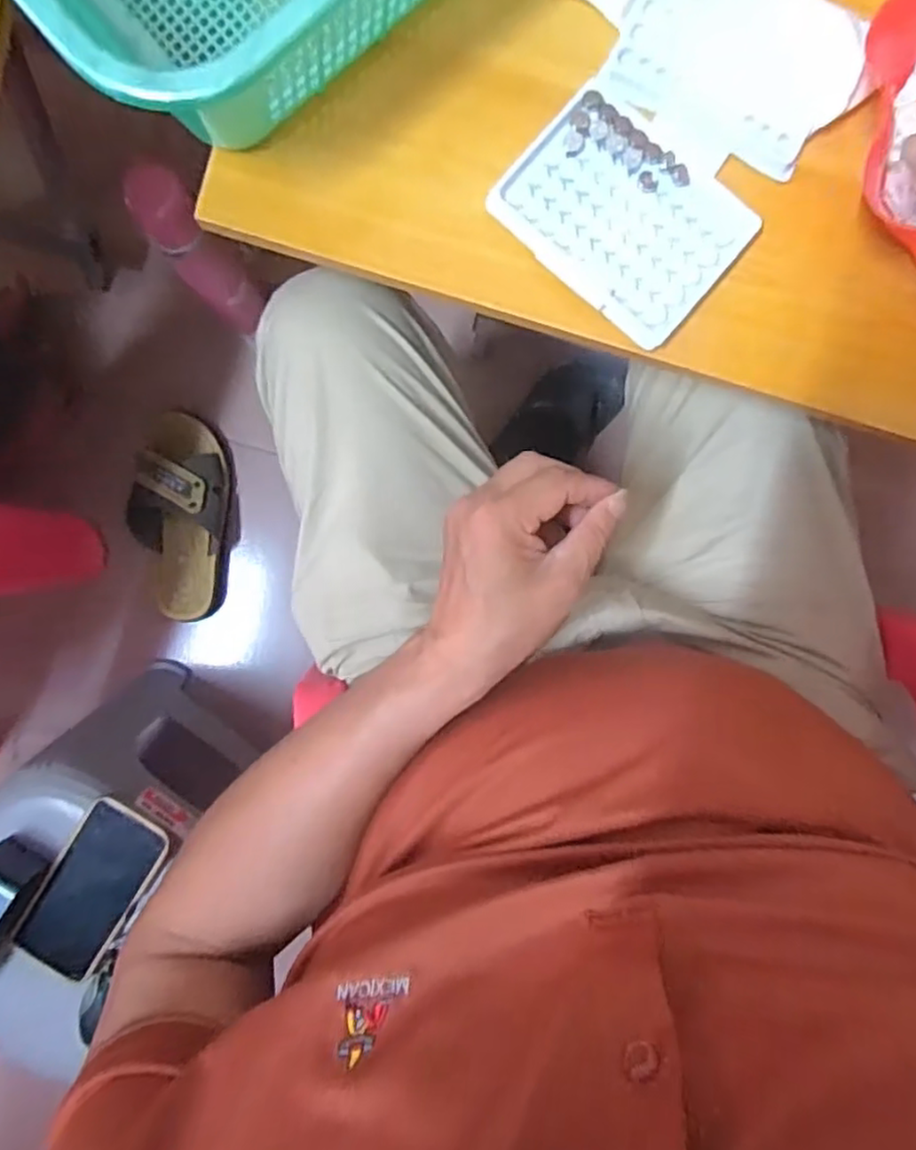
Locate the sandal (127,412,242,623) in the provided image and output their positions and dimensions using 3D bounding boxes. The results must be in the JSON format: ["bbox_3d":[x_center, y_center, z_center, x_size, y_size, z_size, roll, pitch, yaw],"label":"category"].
[{"bbox_3d":[-0.352,-0.072,0.864,0.122,0.068,0.259,1,93,-1],"label":"sandal"}]

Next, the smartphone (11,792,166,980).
[{"bbox_3d":[-0.330,0.286,0.613,0.078,0.008,0.158,34,86,-22],"label":"smartphone"}]

